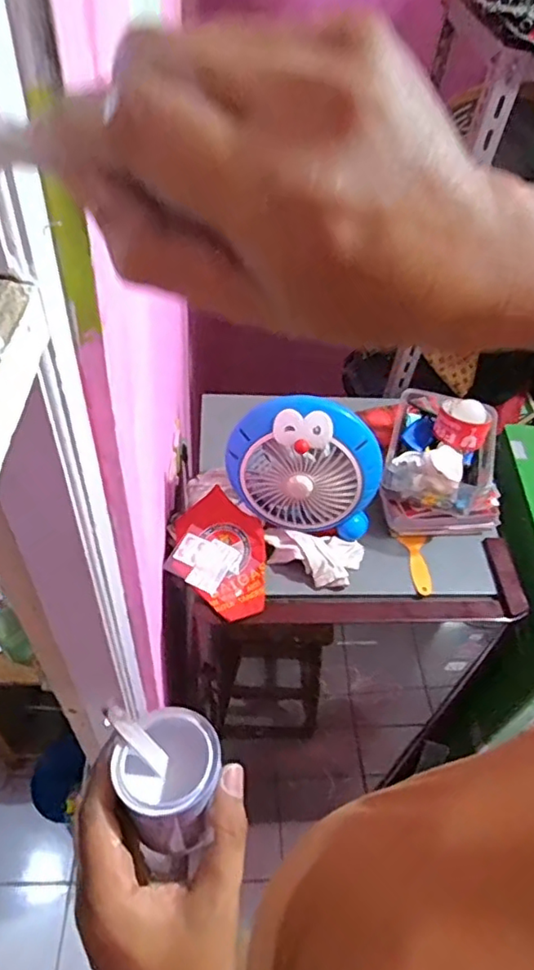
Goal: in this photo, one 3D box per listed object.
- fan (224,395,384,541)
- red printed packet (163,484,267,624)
[{"bbox_3d":[0.055,-0.015,0.925,0.236,0.228,0.077,5,49,-2],"label":"fan"},{"bbox_3d":[-0.071,0.113,0.977,0.217,0.043,0.154,36,72,23],"label":"red printed packet"}]

